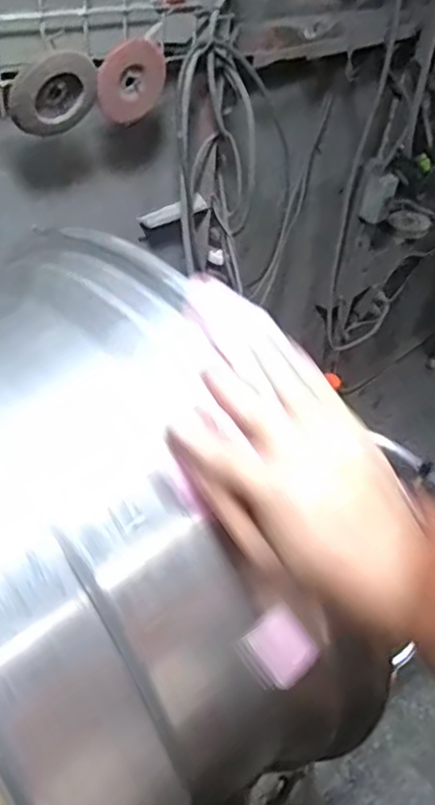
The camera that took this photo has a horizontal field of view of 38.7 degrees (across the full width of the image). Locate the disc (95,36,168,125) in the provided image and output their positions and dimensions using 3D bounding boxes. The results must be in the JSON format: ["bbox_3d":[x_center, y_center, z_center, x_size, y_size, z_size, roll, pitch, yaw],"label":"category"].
[{"bbox_3d":[-0.097,-0.356,0.691,0.089,0.082,0.014,-25,52,-30],"label":"disc"}]

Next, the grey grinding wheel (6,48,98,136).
[{"bbox_3d":[-0.166,-0.311,0.625,0.092,0.083,0.013,-30,70,-15],"label":"grey grinding wheel"}]

